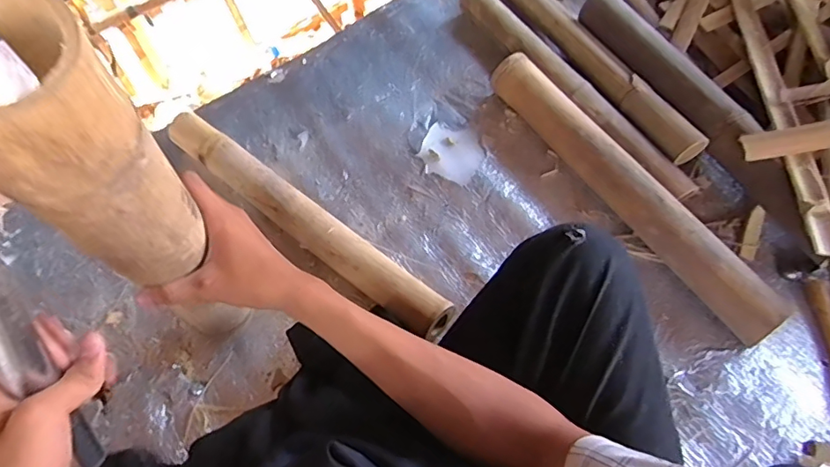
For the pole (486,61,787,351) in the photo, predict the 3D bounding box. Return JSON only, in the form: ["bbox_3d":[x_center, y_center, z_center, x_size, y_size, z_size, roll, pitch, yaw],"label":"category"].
[{"bbox_3d":[0.285,-0.076,0.735,0.064,0.057,0.520,-28,65,-14],"label":"pole"}]

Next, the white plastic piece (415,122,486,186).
[{"bbox_3d":[0.057,-0.127,0.818,0.097,0.008,0.096,20,64,11],"label":"white plastic piece"}]

